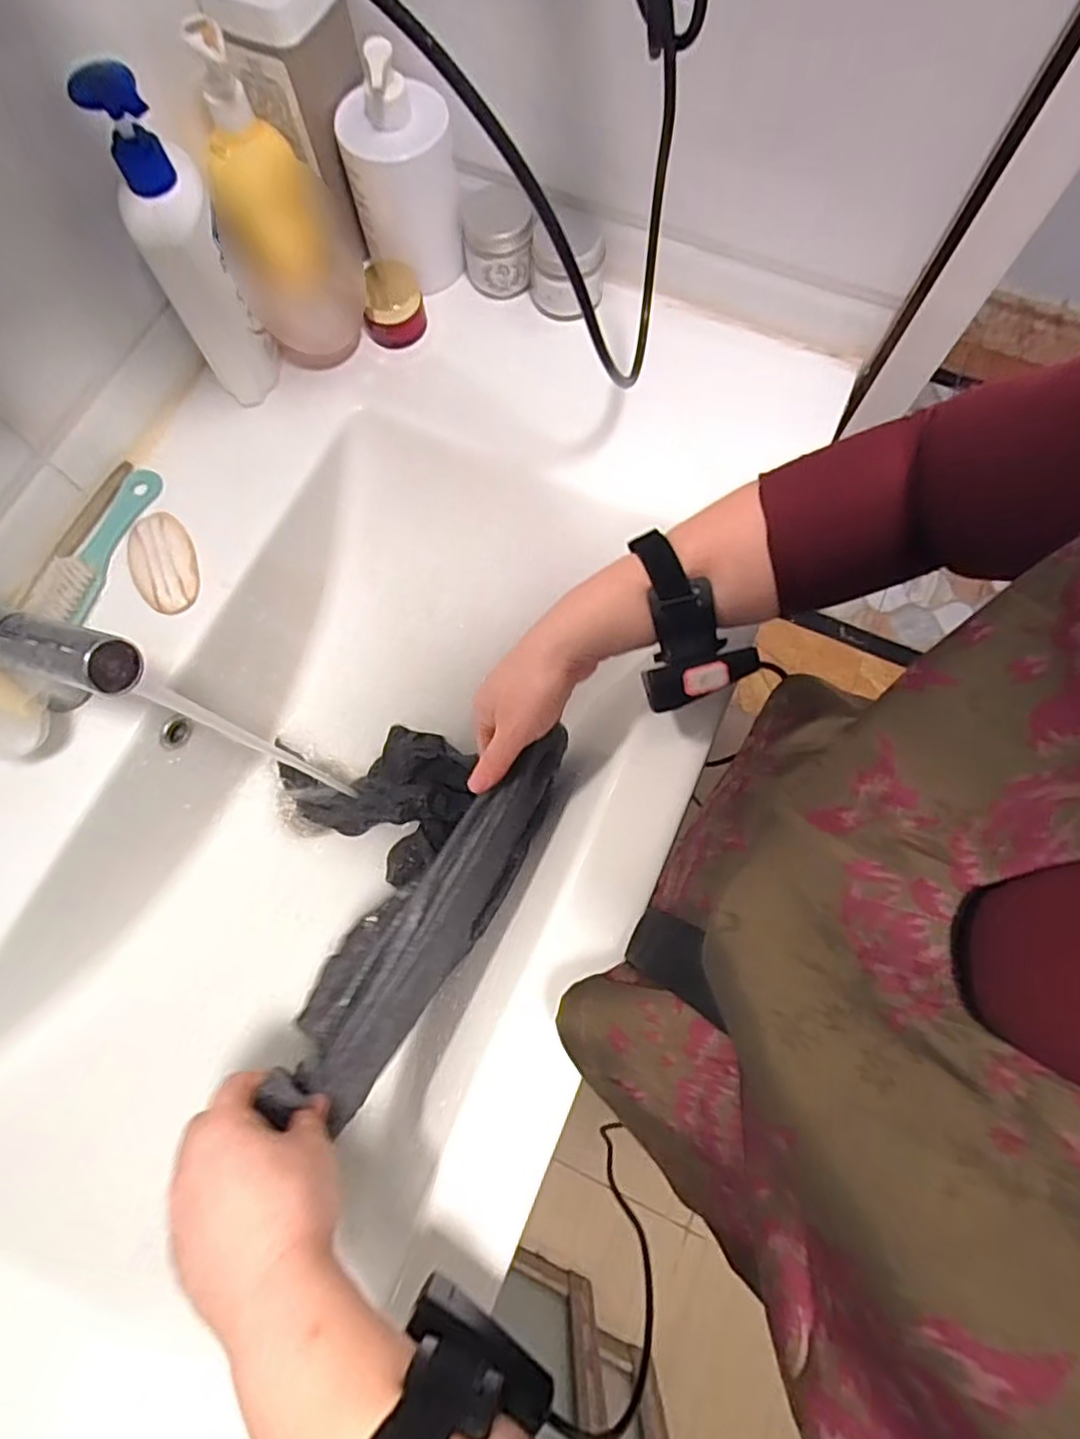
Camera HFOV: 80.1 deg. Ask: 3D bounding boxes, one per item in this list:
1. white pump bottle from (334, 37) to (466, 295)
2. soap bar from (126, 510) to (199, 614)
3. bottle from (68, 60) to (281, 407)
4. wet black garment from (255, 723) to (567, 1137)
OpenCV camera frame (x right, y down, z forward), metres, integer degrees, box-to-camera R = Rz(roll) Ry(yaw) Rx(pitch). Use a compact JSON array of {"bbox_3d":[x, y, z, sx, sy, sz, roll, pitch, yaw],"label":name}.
[{"bbox_3d":[-0.108,-0.417,0.503,0.076,0.142,0.071,-20,74,-5],"label":"white pump bottle"},{"bbox_3d":[-0.288,-0.122,0.490,0.047,0.013,0.088,-20,74,-5],"label":"soap bar"},{"bbox_3d":[-0.240,-0.316,0.459,0.057,0.213,0.053,-30,75,-8],"label":"bottle"},{"bbox_3d":[-0.140,0.112,0.496,0.225,0.198,0.254,22,75,7],"label":"wet black garment"}]

